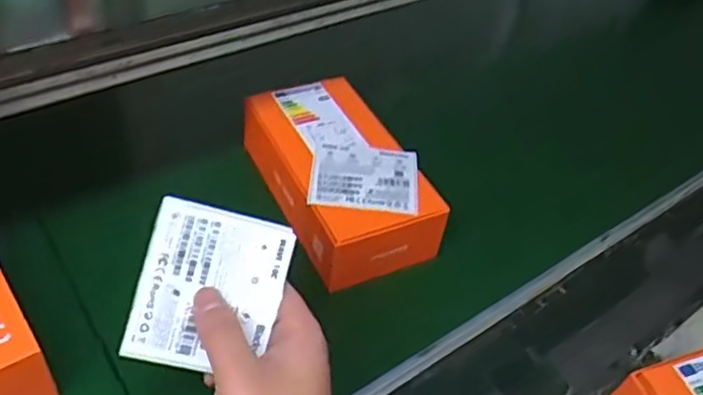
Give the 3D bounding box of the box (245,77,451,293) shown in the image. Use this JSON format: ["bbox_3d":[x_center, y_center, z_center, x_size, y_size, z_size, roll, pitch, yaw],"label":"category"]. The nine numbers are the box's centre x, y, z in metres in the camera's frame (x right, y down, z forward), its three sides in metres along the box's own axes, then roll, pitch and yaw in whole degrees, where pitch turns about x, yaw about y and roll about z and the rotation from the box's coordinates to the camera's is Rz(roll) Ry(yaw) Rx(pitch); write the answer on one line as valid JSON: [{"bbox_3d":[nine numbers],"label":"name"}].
[{"bbox_3d":[-0.011,-0.018,0.561,0.111,0.065,0.195,-17,49,-24],"label":"box"}]

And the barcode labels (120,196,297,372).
[{"bbox_3d":[-0.074,0.048,0.343,0.072,0.006,0.083,15,81,-7],"label":"barcode labels"}]

